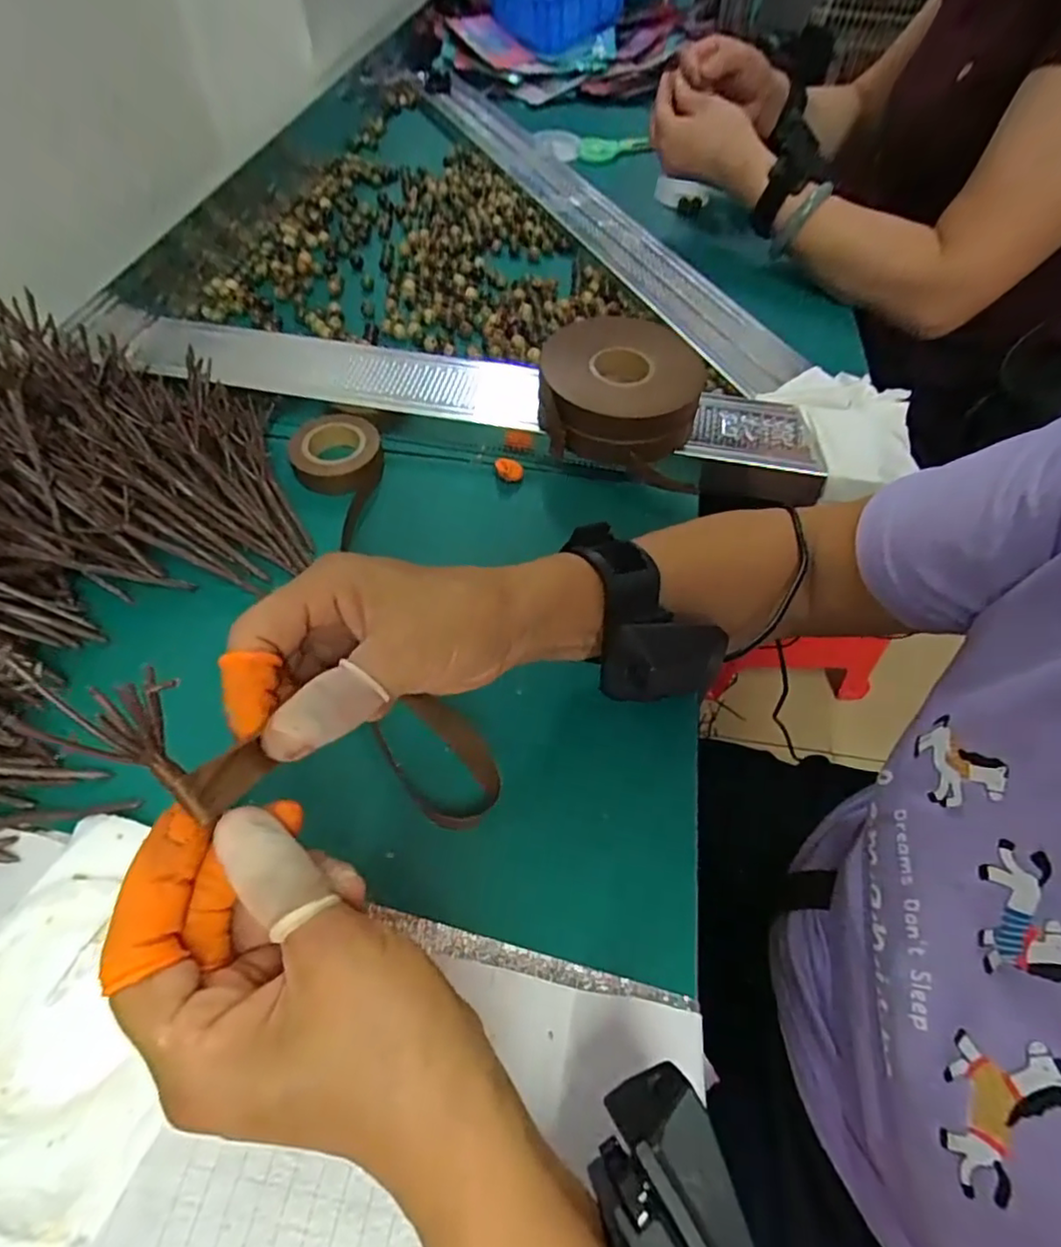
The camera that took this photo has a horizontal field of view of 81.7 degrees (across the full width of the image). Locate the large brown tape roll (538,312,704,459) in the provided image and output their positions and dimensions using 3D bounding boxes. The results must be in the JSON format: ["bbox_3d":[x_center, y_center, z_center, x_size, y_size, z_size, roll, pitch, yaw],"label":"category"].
[{"bbox_3d":[0.063,-0.165,0.437,0.109,0.049,0.119,13,57,6],"label":"large brown tape roll"}]

